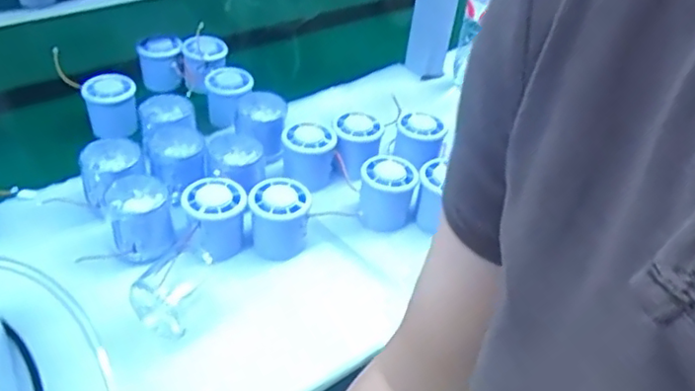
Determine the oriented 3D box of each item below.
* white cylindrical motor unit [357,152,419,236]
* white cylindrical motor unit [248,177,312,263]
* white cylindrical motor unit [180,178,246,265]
[{"bbox_3d":[0.041,-0.001,0.612,0.055,0.061,0.053,4,39,-3],"label":"white cylindrical motor unit"},{"bbox_3d":[-0.064,0.023,0.564,0.053,0.058,0.053,4,39,-3],"label":"white cylindrical motor unit"},{"bbox_3d":[-0.122,0.021,0.559,0.056,0.056,0.057,-7,41,-16],"label":"white cylindrical motor unit"}]

